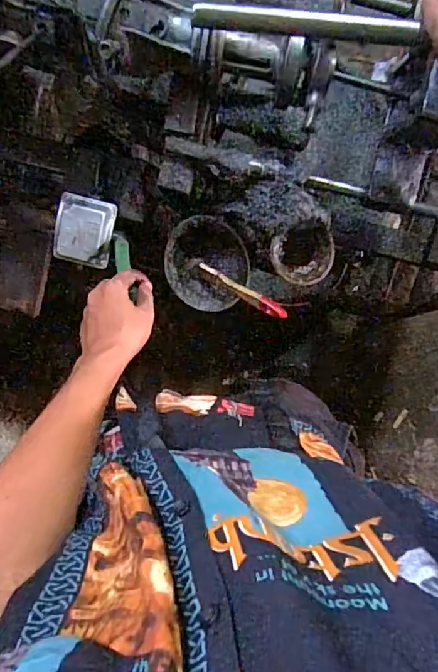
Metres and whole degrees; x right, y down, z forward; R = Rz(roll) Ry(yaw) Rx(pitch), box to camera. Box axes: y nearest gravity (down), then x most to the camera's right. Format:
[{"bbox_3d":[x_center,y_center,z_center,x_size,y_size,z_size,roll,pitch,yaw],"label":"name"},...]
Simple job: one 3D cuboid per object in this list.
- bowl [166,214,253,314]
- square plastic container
[{"bbox_3d":[-0.015,-0.098,0.689,0.111,0.036,0.125,-10,97,0],"label":"bowl"},{"bbox_3d":[-0.176,-0.138,0.654,0.070,0.041,0.088,13,96,-3],"label":"square plastic container"}]

